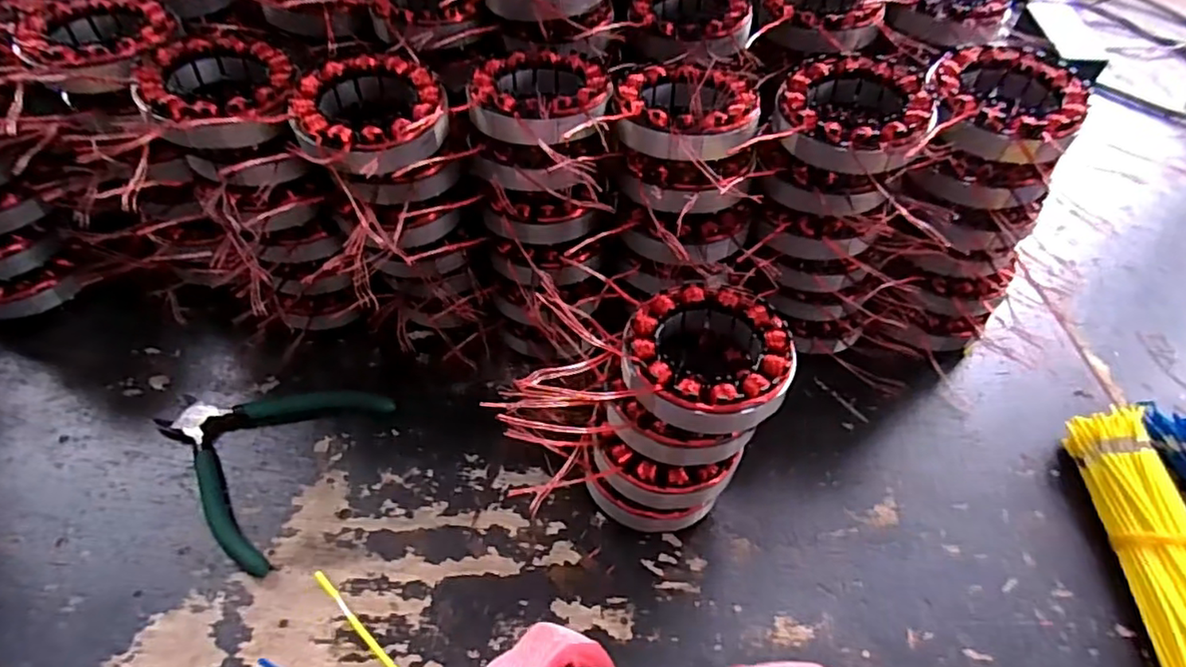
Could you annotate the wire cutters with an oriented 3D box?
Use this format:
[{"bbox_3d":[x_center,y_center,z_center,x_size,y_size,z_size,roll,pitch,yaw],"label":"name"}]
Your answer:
[{"bbox_3d":[-0.225,0.071,0.406,0.131,0.011,0.131,19,52,13],"label":"wire cutters"}]

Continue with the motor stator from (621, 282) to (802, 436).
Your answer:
[{"bbox_3d":[0.060,0.009,0.325,0.086,0.022,0.085,1,50,-1],"label":"motor stator"}]

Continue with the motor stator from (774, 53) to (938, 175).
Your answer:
[{"bbox_3d":[0.156,-0.132,0.366,0.087,0.026,0.087,27,54,19],"label":"motor stator"}]

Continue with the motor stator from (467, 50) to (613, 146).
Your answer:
[{"bbox_3d":[-0.032,-0.146,0.379,0.082,0.031,0.085,4,50,1],"label":"motor stator"}]

